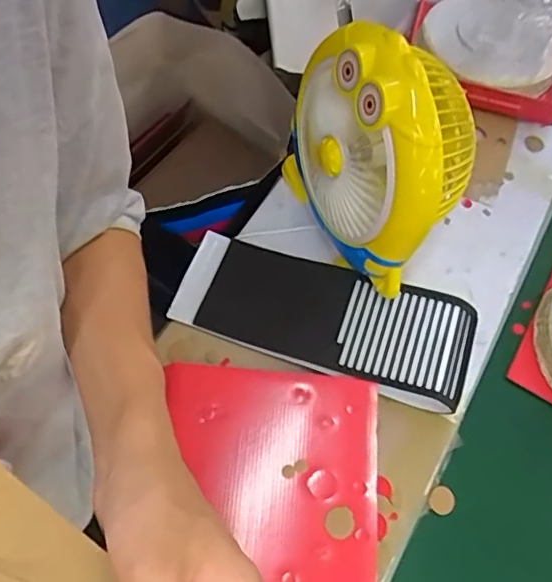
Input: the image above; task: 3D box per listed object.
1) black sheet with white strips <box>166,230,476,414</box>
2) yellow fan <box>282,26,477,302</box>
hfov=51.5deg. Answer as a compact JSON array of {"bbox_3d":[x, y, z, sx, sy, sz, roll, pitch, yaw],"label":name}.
[{"bbox_3d":[0.051,0.030,0.670,0.339,0.039,0.132,19,65,9],"label":"black sheet with white strips"},{"bbox_3d":[0.119,-0.152,0.618,0.145,0.235,0.242,-19,65,-10],"label":"yellow fan"}]

